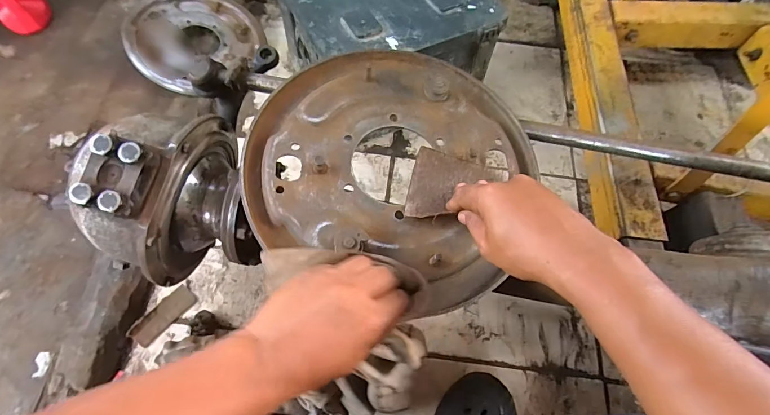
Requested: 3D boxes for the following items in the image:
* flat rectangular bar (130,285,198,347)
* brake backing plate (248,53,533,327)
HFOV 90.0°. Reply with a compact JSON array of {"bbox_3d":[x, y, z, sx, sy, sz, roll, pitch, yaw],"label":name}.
[{"bbox_3d":[-0.393,0.193,0.686,0.046,0.009,0.110,37,69,13],"label":"flat rectangular bar"},{"bbox_3d":[0.005,-0.057,0.404,0.277,0.035,0.269,1,66,-3],"label":"brake backing plate"}]

